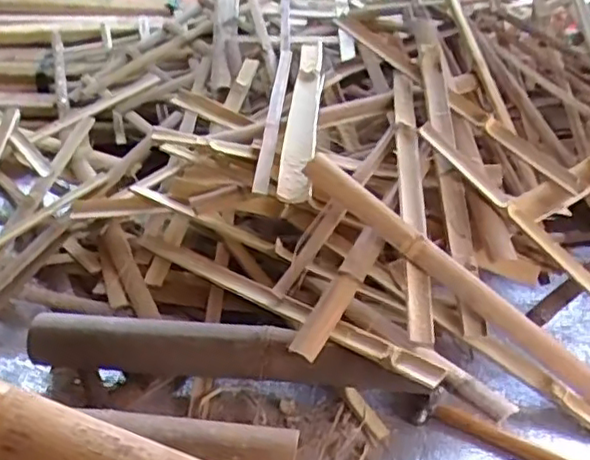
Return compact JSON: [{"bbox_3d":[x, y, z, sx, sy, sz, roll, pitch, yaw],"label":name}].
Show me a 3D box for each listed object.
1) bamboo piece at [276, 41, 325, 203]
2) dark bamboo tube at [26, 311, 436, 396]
[{"bbox_3d":[0.017,-0.203,1.092,0.048,0.055,0.518,5,34,3],"label":"bamboo piece"},{"bbox_3d":[-0.094,0.154,0.851,0.498,0.052,0.055,6,34,5],"label":"dark bamboo tube"}]

